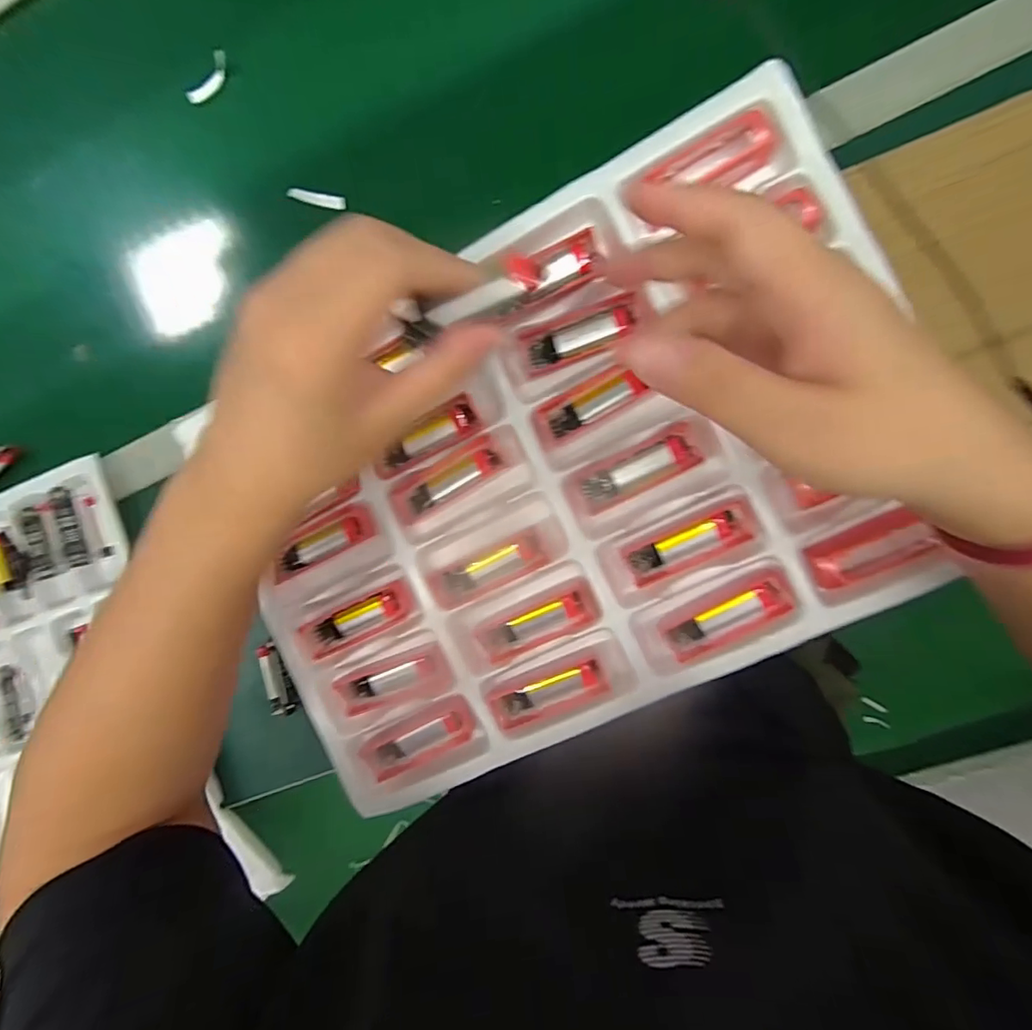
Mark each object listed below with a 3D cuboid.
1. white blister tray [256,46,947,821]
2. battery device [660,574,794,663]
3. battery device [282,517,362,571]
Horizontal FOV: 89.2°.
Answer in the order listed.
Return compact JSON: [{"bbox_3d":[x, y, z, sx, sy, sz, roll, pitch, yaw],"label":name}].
[{"bbox_3d":[0.025,-0.020,0.343,0.447,0.024,0.307,-27,89,9],"label":"white blister tray"},{"bbox_3d":[0.134,0.066,0.333,0.079,0.012,0.025,-31,88,9],"label":"battery device"},{"bbox_3d":[-0.137,0.021,0.374,0.061,0.013,0.018,-25,89,9],"label":"battery device"}]

